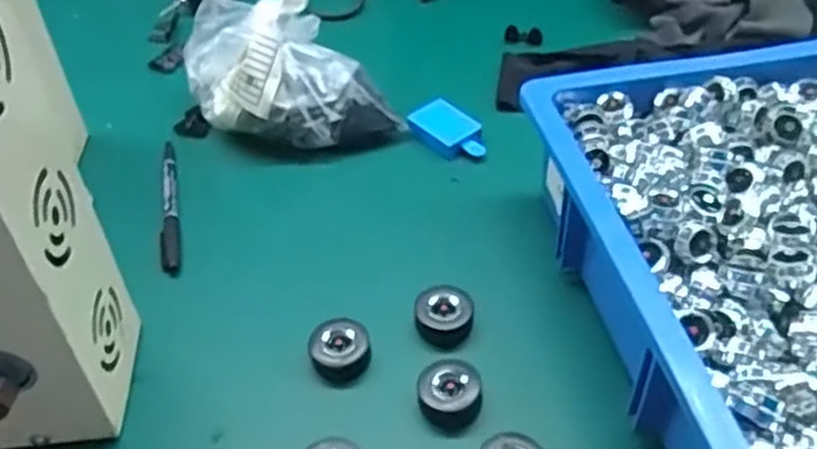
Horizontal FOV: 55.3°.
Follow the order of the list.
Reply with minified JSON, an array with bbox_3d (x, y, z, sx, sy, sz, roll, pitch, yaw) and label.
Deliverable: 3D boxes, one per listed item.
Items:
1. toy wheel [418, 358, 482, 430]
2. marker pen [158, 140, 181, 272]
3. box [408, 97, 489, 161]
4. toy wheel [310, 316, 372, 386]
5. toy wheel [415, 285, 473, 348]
[{"bbox_3d":[0.023,0.101,0.462,0.037,0.021,0.043,24,53,23],"label":"toy wheel"},{"bbox_3d":[-0.180,-0.015,0.588,0.013,0.008,0.140,-11,48,-7],"label":"marker pen"},{"bbox_3d":[0.035,-0.076,0.638,0.067,0.018,0.040,35,58,30],"label":"box"},{"bbox_3d":[-0.042,0.078,0.487,0.036,0.019,0.038,-1,47,1],"label":"toy wheel"},{"bbox_3d":[0.022,0.059,0.505,0.037,0.017,0.035,-2,46,2],"label":"toy wheel"}]

